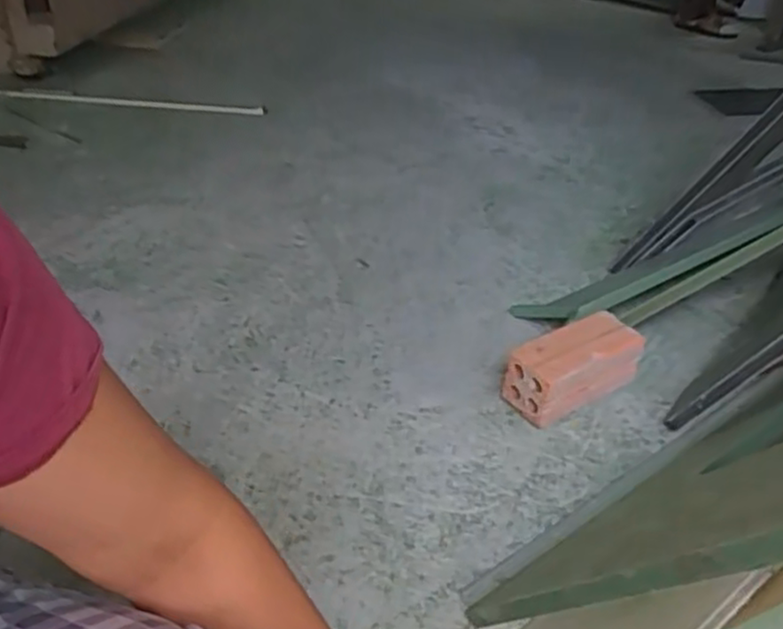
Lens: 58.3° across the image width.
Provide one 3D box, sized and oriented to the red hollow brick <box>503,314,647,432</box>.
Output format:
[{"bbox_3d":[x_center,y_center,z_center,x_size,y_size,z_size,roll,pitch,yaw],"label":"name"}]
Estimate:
[{"bbox_3d":[0.230,0.068,0.887,0.175,0.087,0.077,-21,39,-26],"label":"red hollow brick"}]

